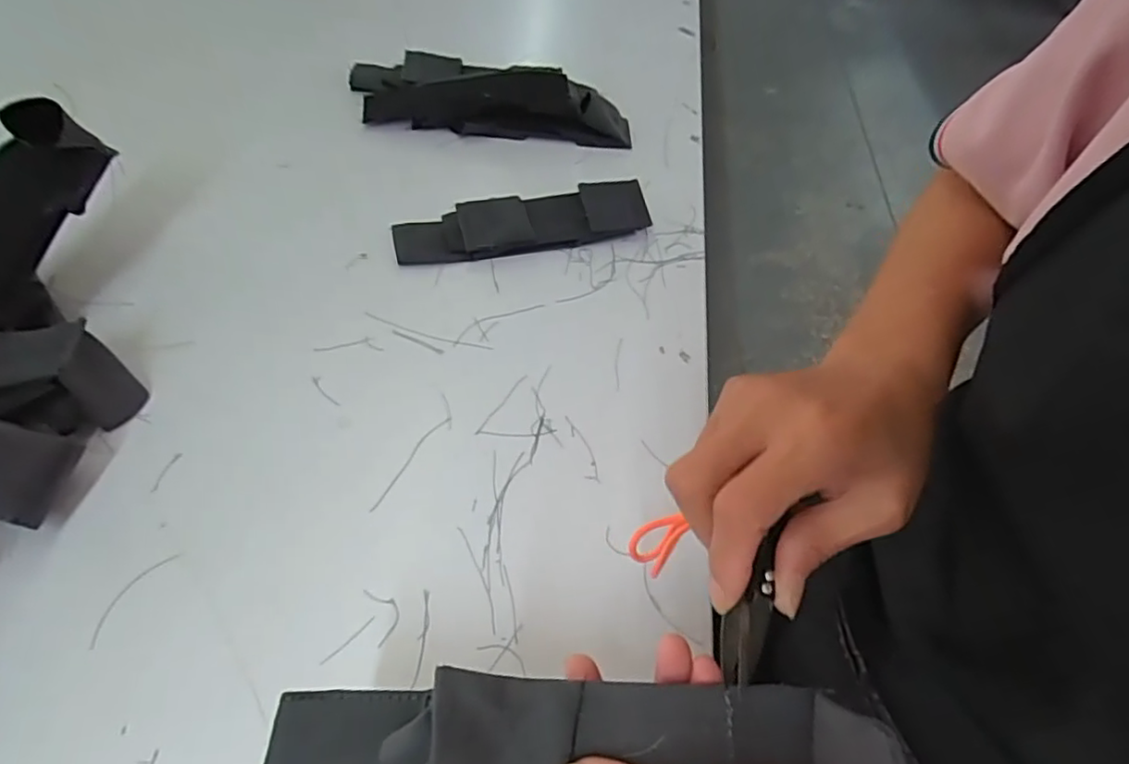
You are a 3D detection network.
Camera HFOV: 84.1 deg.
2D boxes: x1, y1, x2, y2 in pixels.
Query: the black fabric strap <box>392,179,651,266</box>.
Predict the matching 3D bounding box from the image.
[{"bbox_3d":[-0.032,-0.122,0.478,0.189,0.024,0.049,-11,56,-13],"label":"black fabric strap"}]

